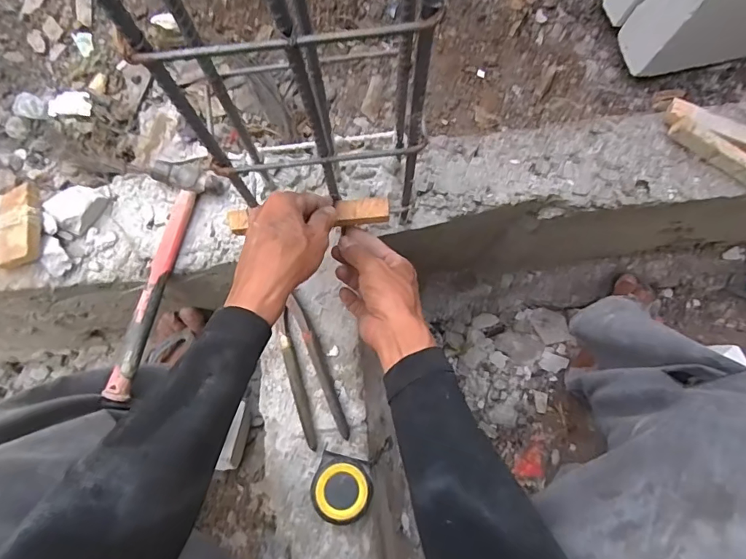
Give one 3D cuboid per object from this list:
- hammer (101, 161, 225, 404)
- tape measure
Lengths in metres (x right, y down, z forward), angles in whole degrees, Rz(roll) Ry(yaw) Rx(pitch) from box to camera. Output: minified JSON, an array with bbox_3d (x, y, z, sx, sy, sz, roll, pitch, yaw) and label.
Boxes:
[{"bbox_3d":[-0.296,-0.006,0.613,0.084,0.034,0.315,19,78,4],"label":"hammer"},{"bbox_3d":[-0.035,0.242,0.545,0.065,0.045,0.067,15,78,4],"label":"tape measure"}]

